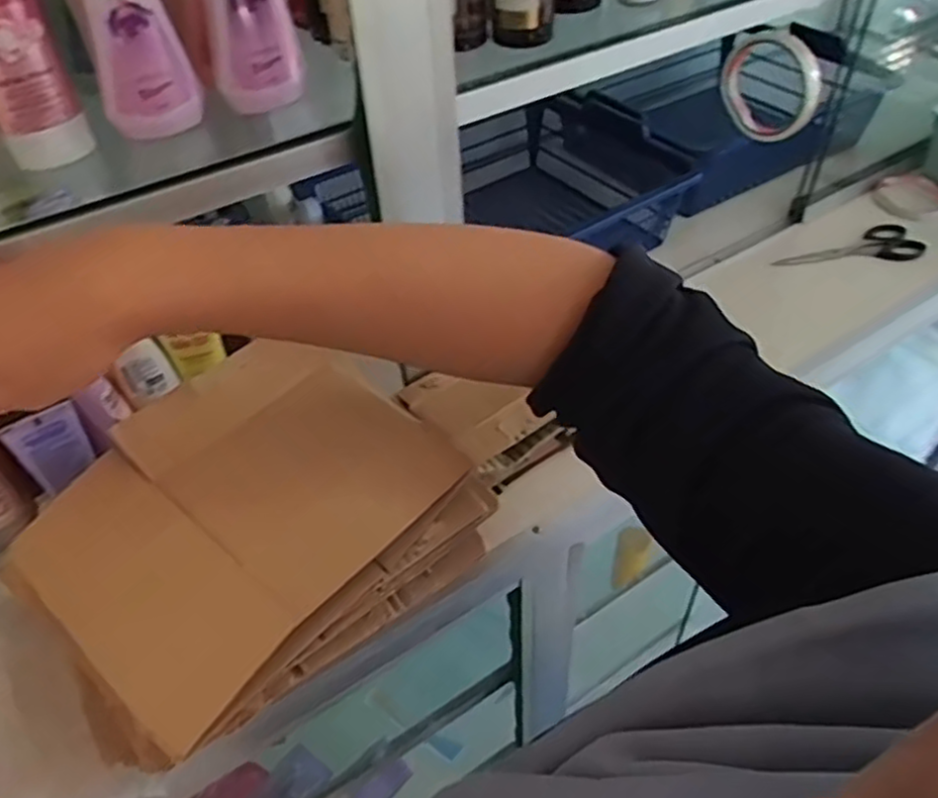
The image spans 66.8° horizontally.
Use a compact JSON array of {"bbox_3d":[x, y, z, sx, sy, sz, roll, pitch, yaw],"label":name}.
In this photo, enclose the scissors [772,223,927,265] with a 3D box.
[{"bbox_3d":[0.409,-0.157,0.761,0.166,0.012,0.058,-16,48,-13],"label":"scissors"}]

